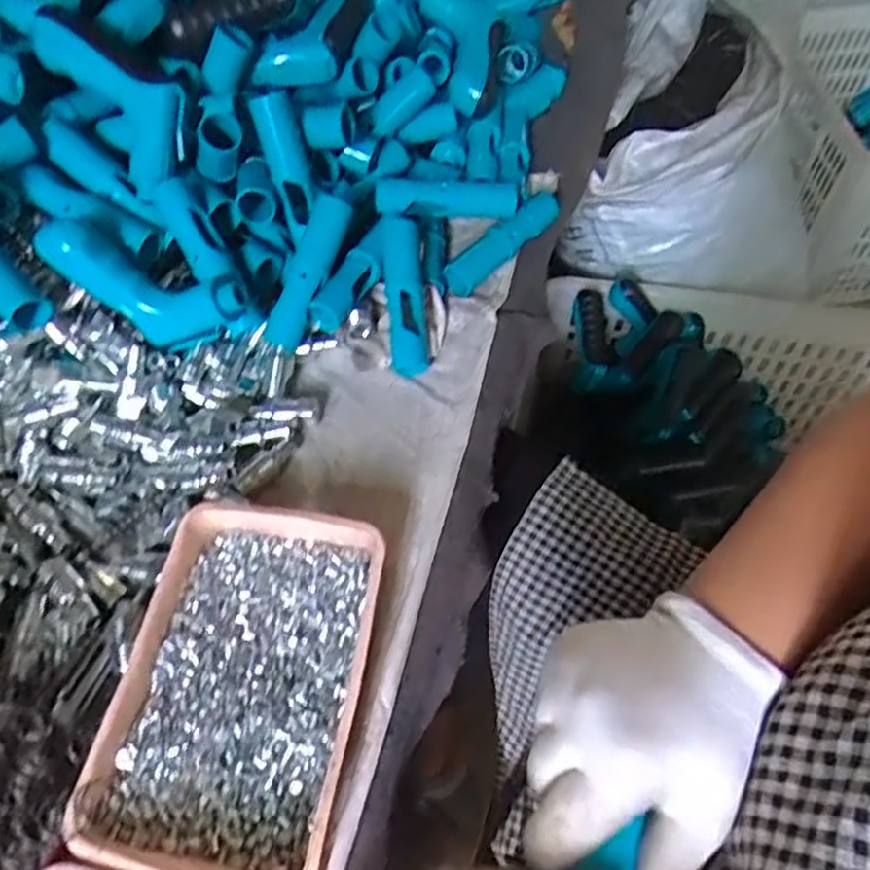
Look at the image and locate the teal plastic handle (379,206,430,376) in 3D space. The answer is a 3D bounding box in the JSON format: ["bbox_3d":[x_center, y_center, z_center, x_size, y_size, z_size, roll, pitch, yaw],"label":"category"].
[{"bbox_3d":[-0.025,-0.119,0.543,0.031,0.033,0.144,-6,78,-4],"label":"teal plastic handle"}]

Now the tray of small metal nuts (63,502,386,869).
[{"bbox_3d":[-0.111,0.143,0.400,0.138,0.035,0.203,7,59,8],"label":"tray of small metal nuts"}]

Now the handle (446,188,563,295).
[{"bbox_3d":[0.058,-0.168,0.587,0.027,0.030,0.124,38,68,23],"label":"handle"}]

